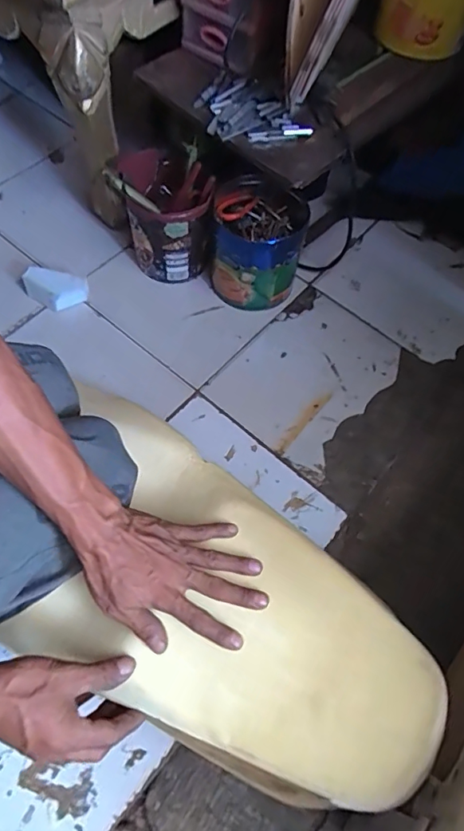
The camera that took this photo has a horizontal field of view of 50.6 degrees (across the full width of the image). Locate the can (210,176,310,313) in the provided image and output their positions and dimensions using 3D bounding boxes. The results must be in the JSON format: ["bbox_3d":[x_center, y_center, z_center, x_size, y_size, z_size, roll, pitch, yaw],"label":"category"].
[{"bbox_3d":[0.039,-0.275,0.816,0.142,0.156,0.139,1,63,-2],"label":"can"}]

